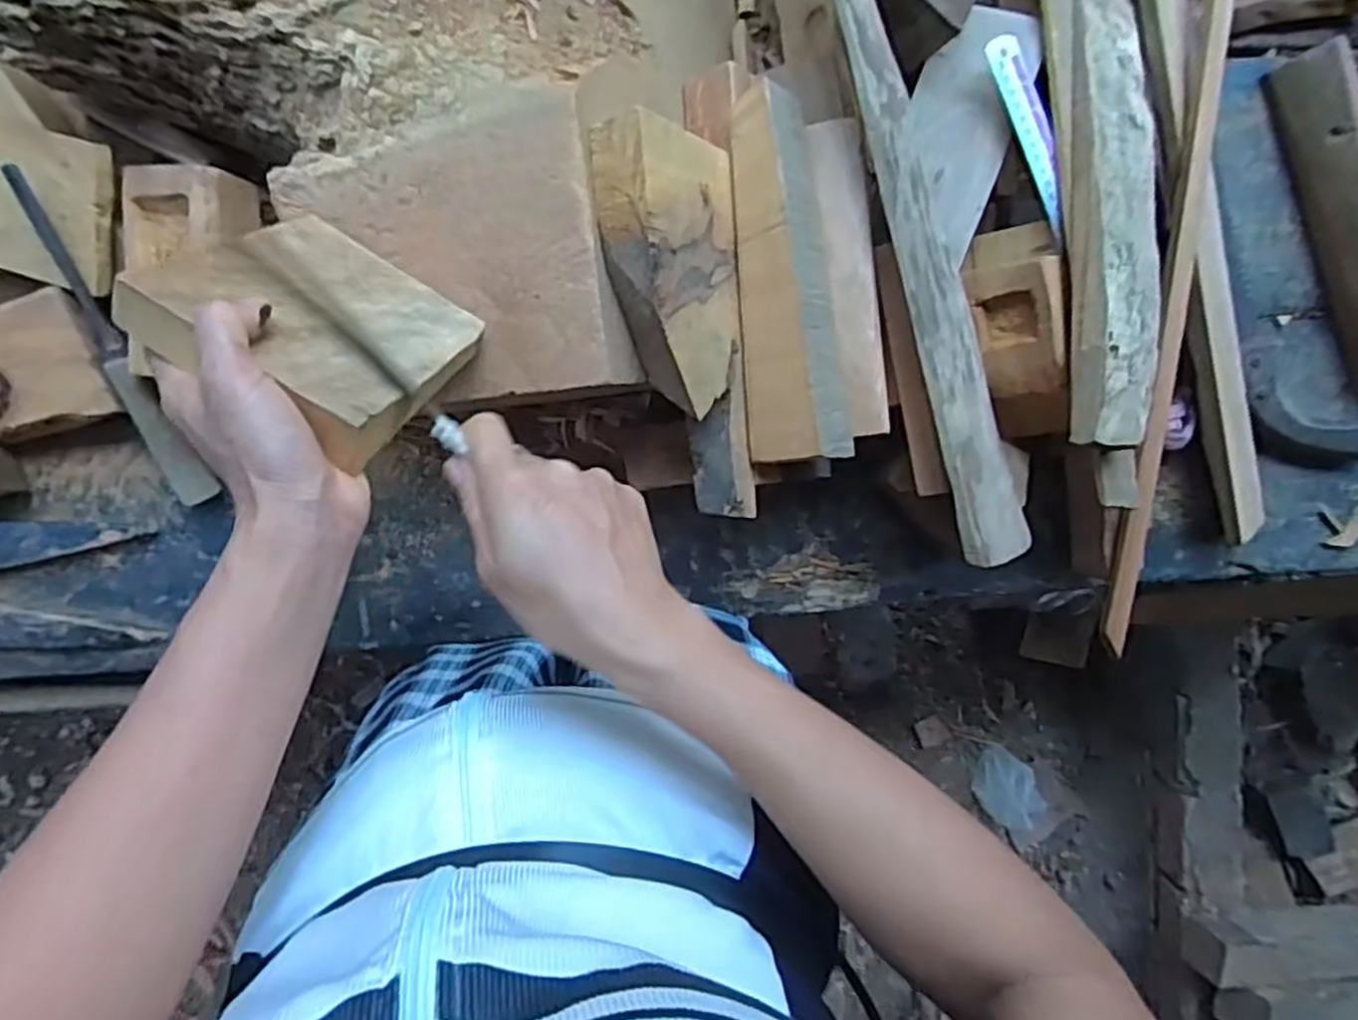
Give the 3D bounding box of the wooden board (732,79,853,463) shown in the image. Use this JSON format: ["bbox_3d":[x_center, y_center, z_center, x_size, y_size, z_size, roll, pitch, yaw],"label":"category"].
[{"bbox_3d":[0.063,-0.154,0.535,0.069,0.054,0.247,-9,89,37],"label":"wooden board"}]

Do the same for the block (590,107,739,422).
[{"bbox_3d":[-0.003,-0.150,0.491,0.088,0.064,0.169,-5,99,-4],"label":"block"}]

